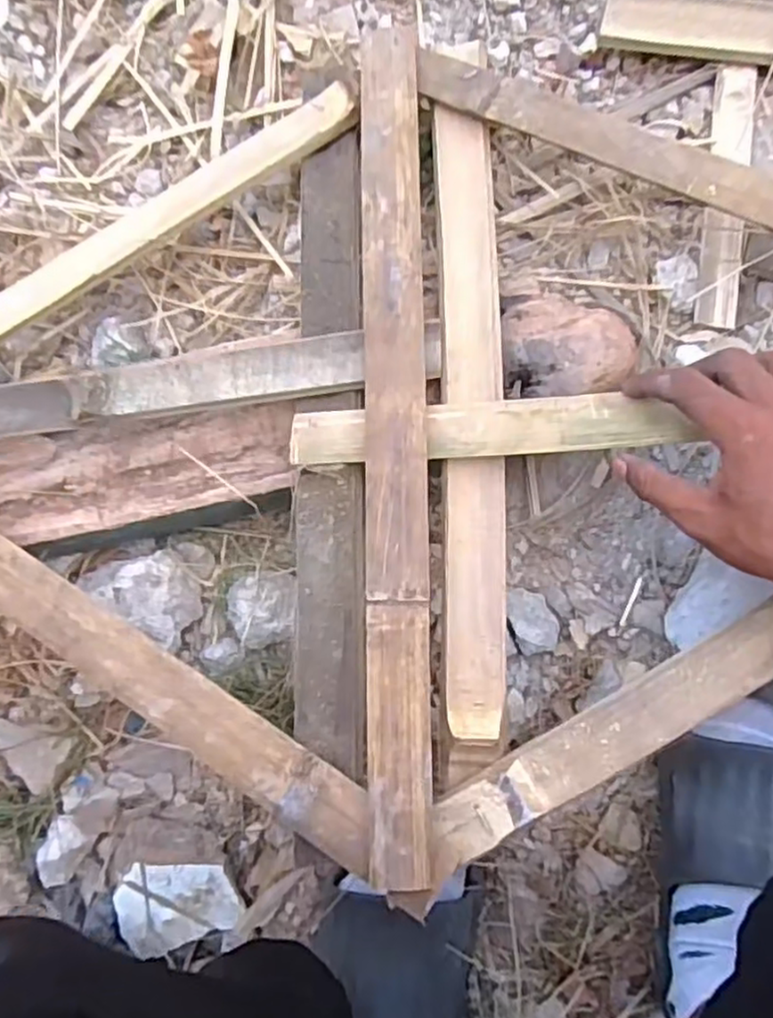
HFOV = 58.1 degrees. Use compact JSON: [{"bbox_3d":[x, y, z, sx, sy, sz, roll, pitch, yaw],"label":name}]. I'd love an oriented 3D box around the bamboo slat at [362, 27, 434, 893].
[{"bbox_3d":[0.005,-0.058,0.402,0.036,0.006,0.502,-2,78,6],"label":"bamboo slat"}]

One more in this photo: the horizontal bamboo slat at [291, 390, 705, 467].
[{"bbox_3d":[0.190,-0.053,0.378,0.496,0.022,0.032,-3,87,11],"label":"horizontal bamboo slat"}]

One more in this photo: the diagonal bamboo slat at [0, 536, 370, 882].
[{"bbox_3d":[-0.176,0.074,0.410,0.402,0.010,0.037,31,80,12],"label":"diagonal bamboo slat"}]

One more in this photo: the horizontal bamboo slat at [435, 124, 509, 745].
[{"bbox_3d":[0.053,-0.064,0.423,0.037,0.009,0.381,-1,80,1],"label":"horizontal bamboo slat"}]

